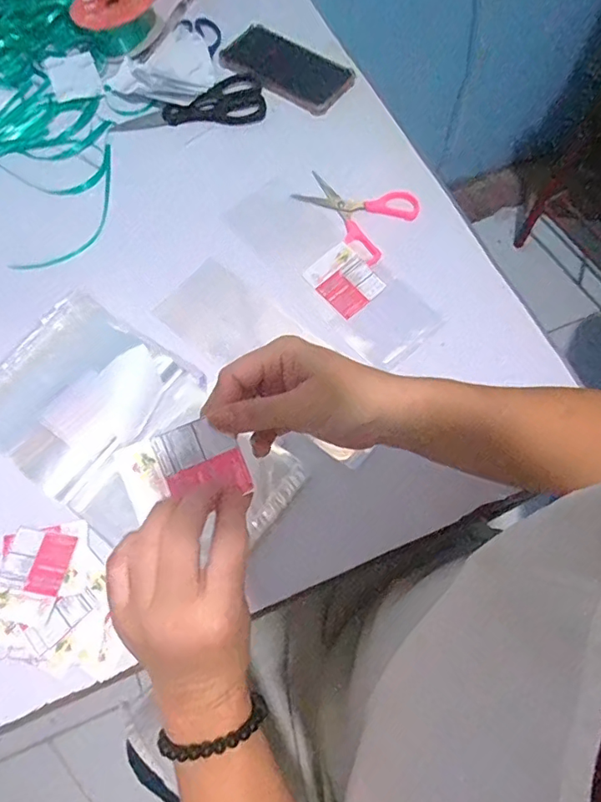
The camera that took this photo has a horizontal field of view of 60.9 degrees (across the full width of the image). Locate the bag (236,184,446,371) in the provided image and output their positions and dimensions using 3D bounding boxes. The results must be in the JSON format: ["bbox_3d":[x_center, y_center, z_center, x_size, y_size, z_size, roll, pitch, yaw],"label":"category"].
[{"bbox_3d":[0.025,-0.146,0.548,0.085,0.010,0.268,-41,70,-8],"label":"bag"}]

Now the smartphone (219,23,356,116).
[{"bbox_3d":[-0.016,-0.426,0.652,0.168,0.015,0.082,37,74,13],"label":"smartphone"}]

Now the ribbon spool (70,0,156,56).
[{"bbox_3d":[-0.241,-0.522,0.675,0.099,0.039,0.119,21,71,8],"label":"ribbon spool"}]

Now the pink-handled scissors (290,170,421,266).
[{"bbox_3d":[0.056,-0.216,0.570,0.127,0.017,0.098,36,73,13],"label":"pink-handled scissors"}]

